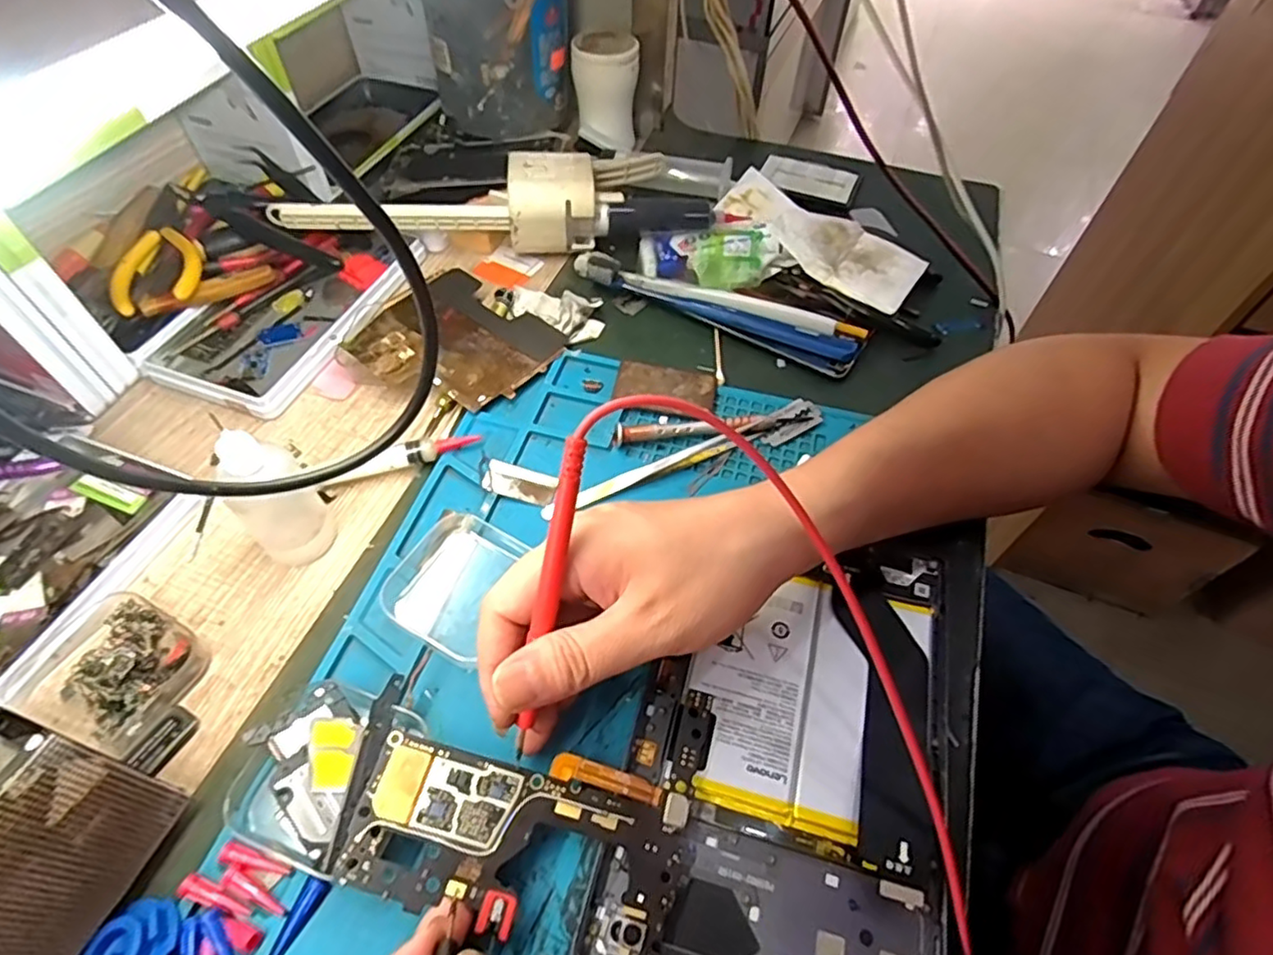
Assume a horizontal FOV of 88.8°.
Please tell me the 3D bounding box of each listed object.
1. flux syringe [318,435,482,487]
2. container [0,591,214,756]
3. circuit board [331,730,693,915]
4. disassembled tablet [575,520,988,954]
[{"bbox_3d":[-0.130,-0.011,0.360,0.085,0.013,0.012,-20,57,-16],"label":"flux syringe"},{"bbox_3d":[-0.235,0.084,0.288,0.063,0.021,0.058,22,56,14],"label":"container"},{"bbox_3d":[-0.042,0.133,0.246,0.121,0.008,0.052,8,54,-4],"label":"circuit board"},{"bbox_3d":[0.078,0.103,0.279,0.134,0.015,0.221,17,55,12],"label":"disassembled tablet"}]

